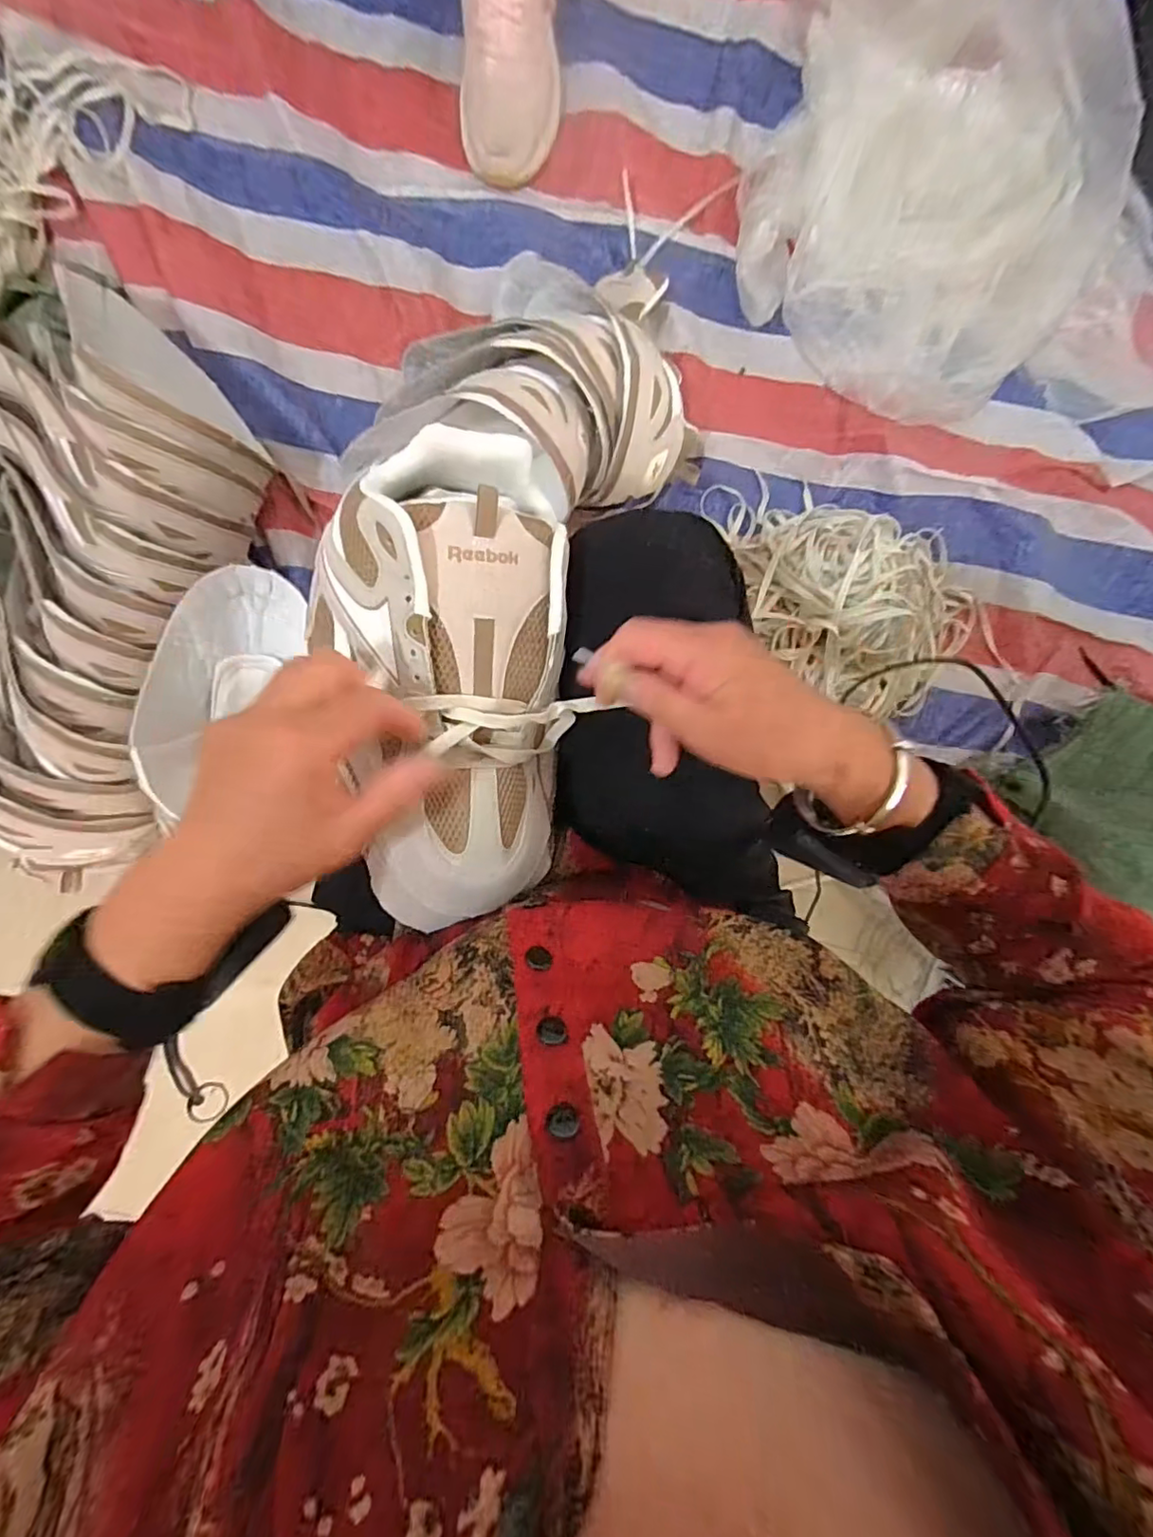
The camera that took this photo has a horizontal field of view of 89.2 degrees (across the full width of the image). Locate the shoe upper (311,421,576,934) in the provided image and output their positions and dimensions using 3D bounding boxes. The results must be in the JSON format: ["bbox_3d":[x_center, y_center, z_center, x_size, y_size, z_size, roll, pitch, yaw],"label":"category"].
[{"bbox_3d":[-0.080,-0.048,0.338,0.146,0.071,0.278,-2,98,-5],"label":"shoe upper"}]

